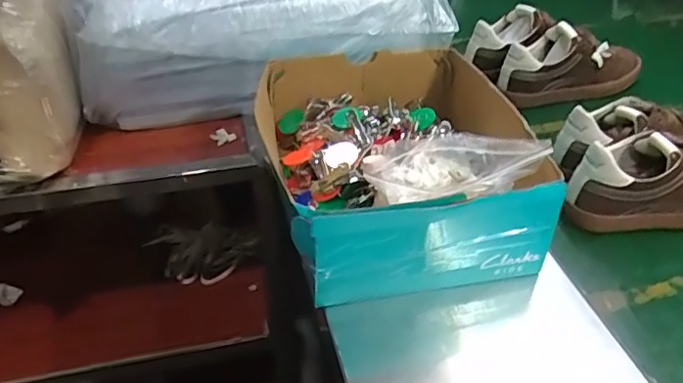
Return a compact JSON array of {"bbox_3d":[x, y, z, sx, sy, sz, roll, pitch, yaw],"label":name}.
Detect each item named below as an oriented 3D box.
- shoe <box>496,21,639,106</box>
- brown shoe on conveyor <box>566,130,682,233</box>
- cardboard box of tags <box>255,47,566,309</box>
[{"bbox_3d":[0.348,-0.197,0.870,0.236,0.094,0.078,-11,41,-14],"label":"shoe"},{"bbox_3d":[0.376,-0.010,0.653,0.243,0.104,0.080,-2,39,-3],"label":"brown shoe on conveyor"},{"bbox_3d":[0.045,-0.042,0.601,0.233,0.114,0.293,-7,40,-10],"label":"cardboard box of tags"}]

